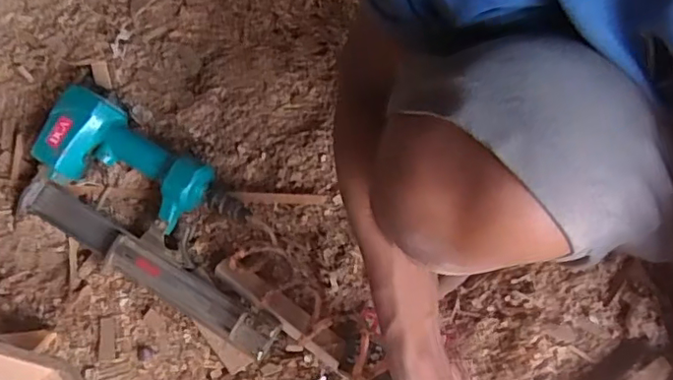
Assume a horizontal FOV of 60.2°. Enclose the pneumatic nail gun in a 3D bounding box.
[{"bbox_3d":[-0.185,0.027,0.617,0.347,0.061,0.143,31,68,15],"label":"pneumatic nail gun"}]

